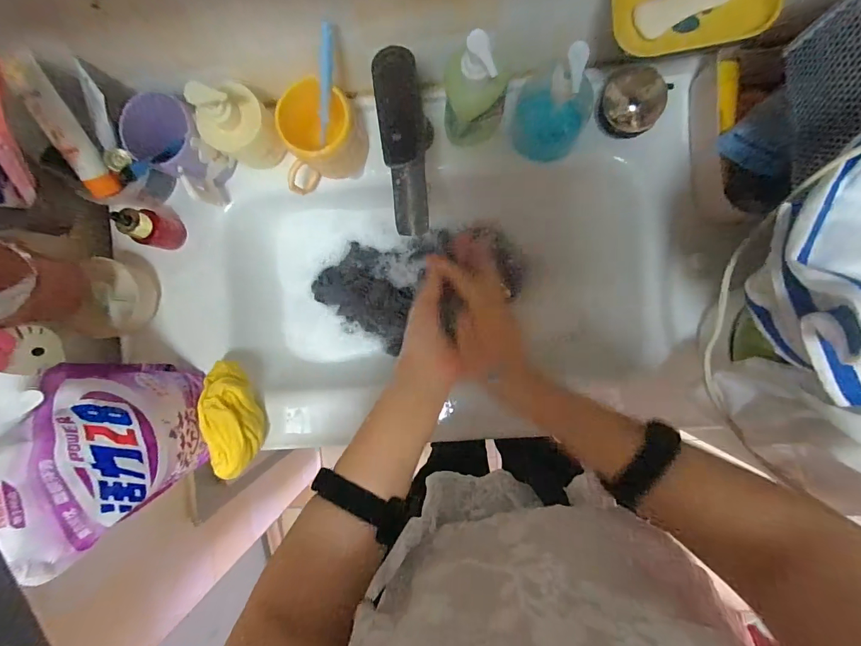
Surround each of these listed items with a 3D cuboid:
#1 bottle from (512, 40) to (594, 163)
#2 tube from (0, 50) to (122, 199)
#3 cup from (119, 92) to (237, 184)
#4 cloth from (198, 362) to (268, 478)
[{"bbox_3d":[0.143,-0.251,0.459,0.085,0.187,0.063,26,94,4],"label":"bottle"},{"bbox_3d":[-0.432,-0.223,0.474,0.041,0.159,0.026,1,47,5],"label":"tube"},{"bbox_3d":[-0.312,-0.224,0.511,0.080,0.109,0.081,0,92,5],"label":"cup"},{"bbox_3d":[-0.264,0.126,0.539,0.062,0.060,0.149,-18,90,5],"label":"cloth"}]

